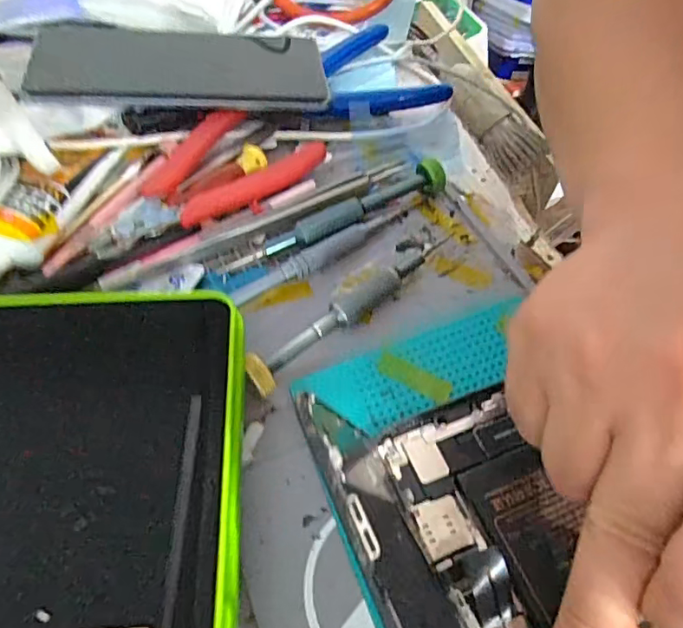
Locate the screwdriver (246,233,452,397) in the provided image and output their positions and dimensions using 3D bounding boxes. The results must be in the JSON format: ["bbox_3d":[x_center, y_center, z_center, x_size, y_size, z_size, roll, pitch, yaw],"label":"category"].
[{"bbox_3d":[0.004,-0.008,0.236,0.021,0.015,0.116,39,63,24],"label":"screwdriver"}]

